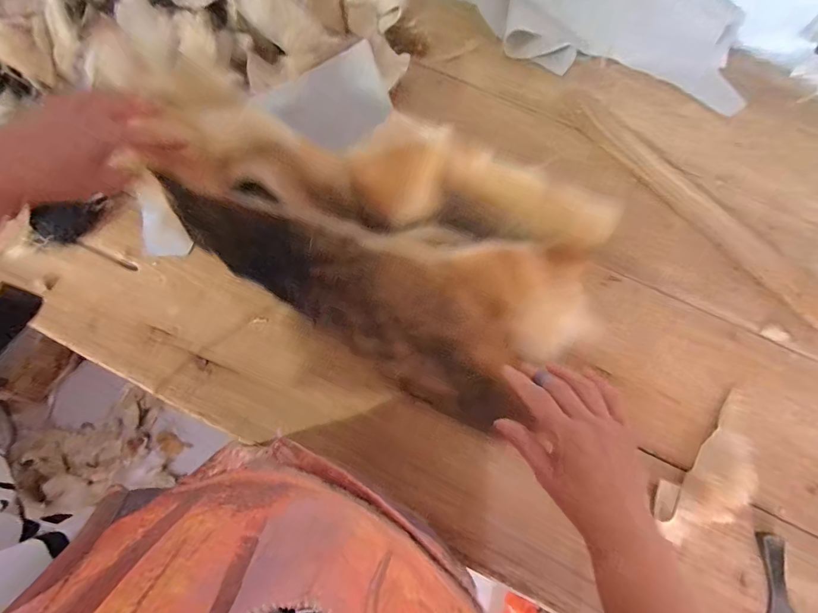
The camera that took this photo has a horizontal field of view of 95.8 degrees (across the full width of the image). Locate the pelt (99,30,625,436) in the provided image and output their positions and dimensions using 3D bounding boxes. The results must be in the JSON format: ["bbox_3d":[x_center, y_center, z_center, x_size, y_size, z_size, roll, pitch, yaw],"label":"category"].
[{"bbox_3d":[-0.034,-0.127,0.425,0.541,0.141,0.312,33,76,9],"label":"pelt"}]

